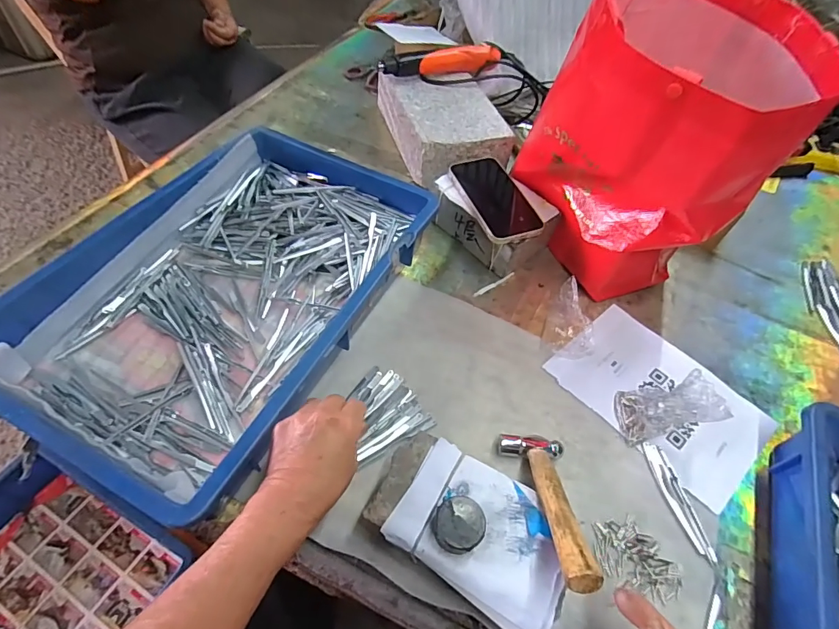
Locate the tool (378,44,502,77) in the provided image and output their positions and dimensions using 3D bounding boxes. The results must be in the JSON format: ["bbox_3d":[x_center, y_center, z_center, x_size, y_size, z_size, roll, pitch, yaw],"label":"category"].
[{"bbox_3d":[0.033,-0.403,0.706,0.211,0.040,0.038,-18,58,-19],"label":"tool"}]

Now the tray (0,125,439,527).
[{"bbox_3d":[-0.197,-0.032,0.488,0.283,0.083,0.423,25,56,12],"label":"tray"}]

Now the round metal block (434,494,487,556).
[{"bbox_3d":[0.031,0.165,0.344,0.038,0.019,0.038,3,54,-4],"label":"round metal block"}]

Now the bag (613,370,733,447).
[{"bbox_3d":[0.250,0.091,0.451,0.077,0.064,0.058,-4,55,-8],"label":"bag"}]

